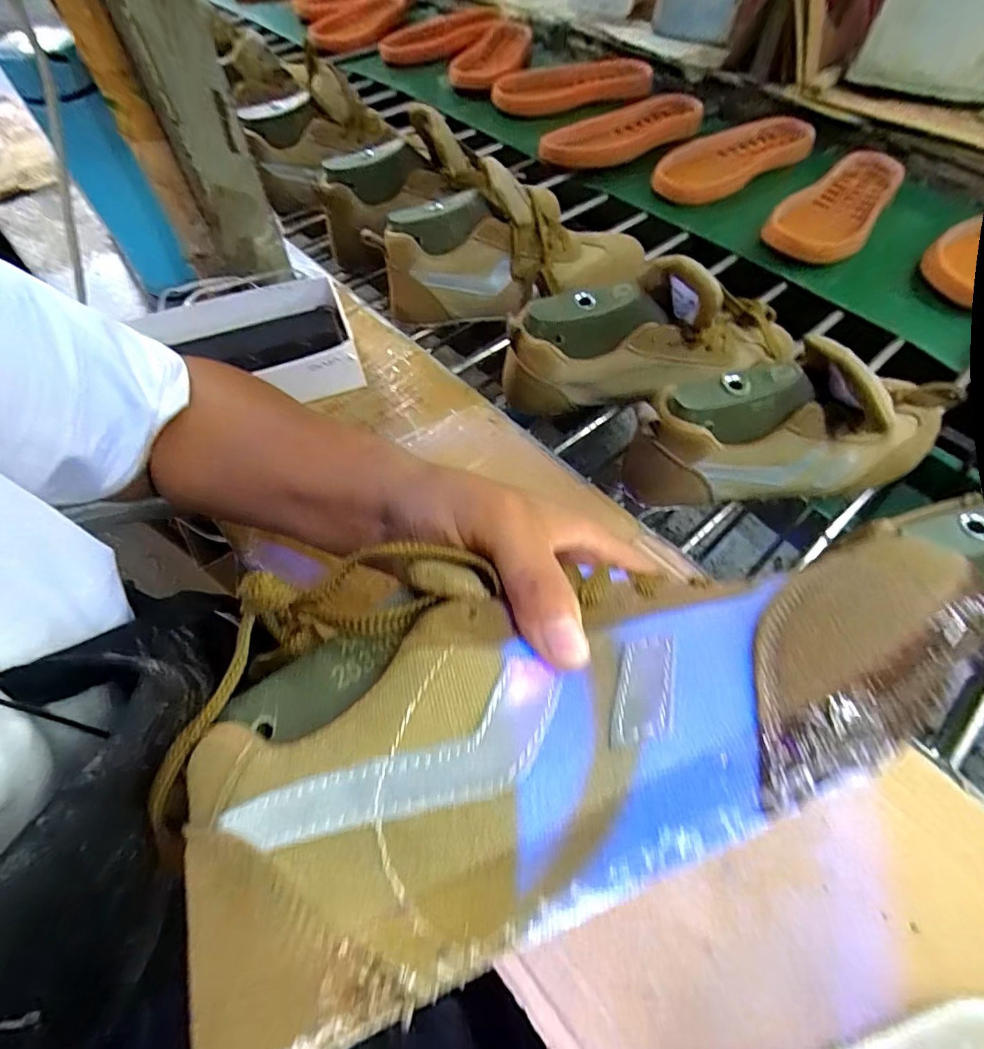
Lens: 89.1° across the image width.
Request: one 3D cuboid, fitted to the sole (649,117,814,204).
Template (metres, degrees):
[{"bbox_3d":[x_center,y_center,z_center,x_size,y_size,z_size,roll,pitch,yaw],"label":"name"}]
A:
[{"bbox_3d":[0.357,-0.546,0.749,0.288,0.041,0.118,-25,64,-17],"label":"sole"}]

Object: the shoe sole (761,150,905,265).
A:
[{"bbox_3d":[0.466,-0.430,0.681,0.113,0.045,0.276,35,64,17],"label":"shoe sole"}]

